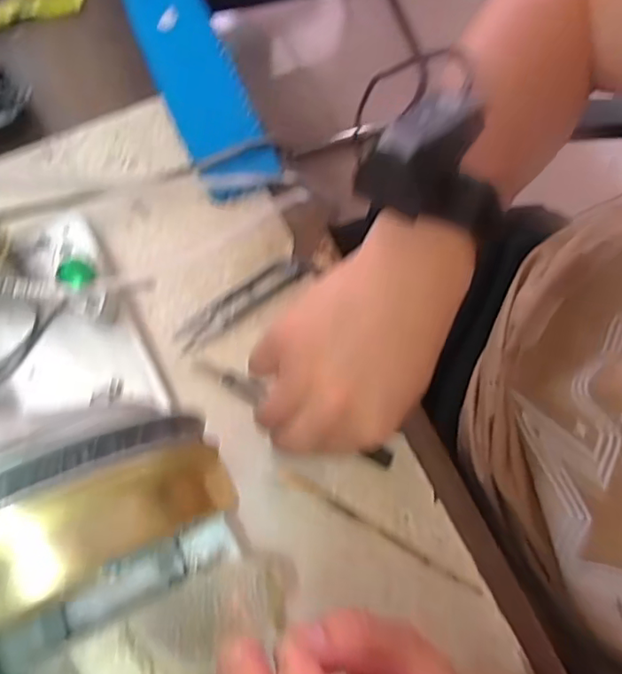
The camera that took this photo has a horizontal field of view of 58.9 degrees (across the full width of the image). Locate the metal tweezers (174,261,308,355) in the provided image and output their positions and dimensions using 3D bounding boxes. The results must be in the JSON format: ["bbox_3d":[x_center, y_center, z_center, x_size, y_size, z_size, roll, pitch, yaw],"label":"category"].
[{"bbox_3d":[-0.051,-0.025,0.401,0.105,0.004,0.022,-35,77,-12],"label":"metal tweezers"}]

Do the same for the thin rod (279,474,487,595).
[{"bbox_3d":[0.043,0.125,0.353,0.143,0.008,0.007,29,74,7],"label":"thin rod"}]

